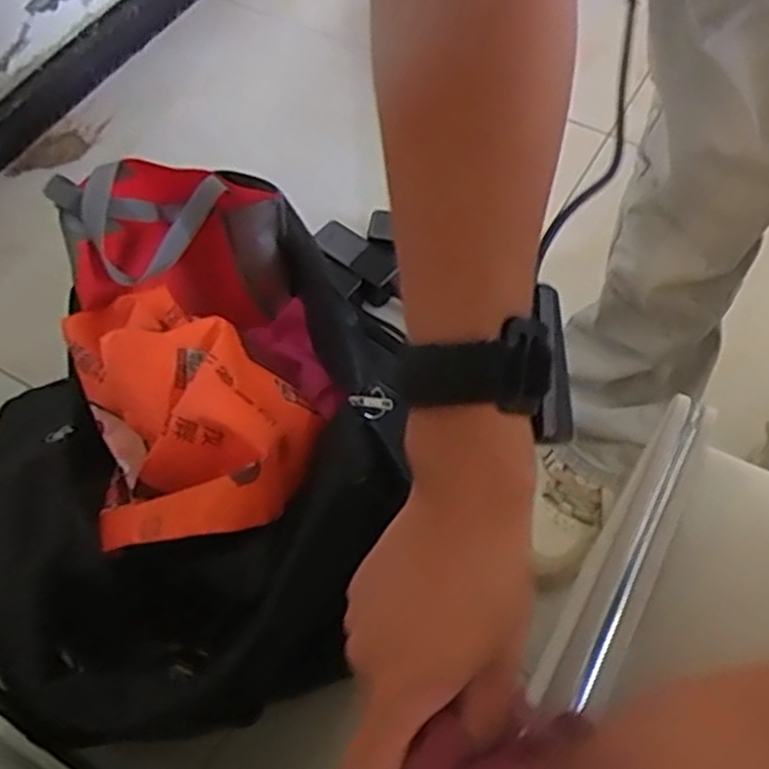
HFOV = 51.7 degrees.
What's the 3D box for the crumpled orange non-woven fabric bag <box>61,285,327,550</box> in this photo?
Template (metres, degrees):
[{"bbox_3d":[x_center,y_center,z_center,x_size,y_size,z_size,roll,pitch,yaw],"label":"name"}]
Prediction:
[{"bbox_3d":[-0.173,0.005,0.702,0.194,0.102,0.278,-17,59,-7],"label":"crumpled orange non-woven fabric bag"}]

